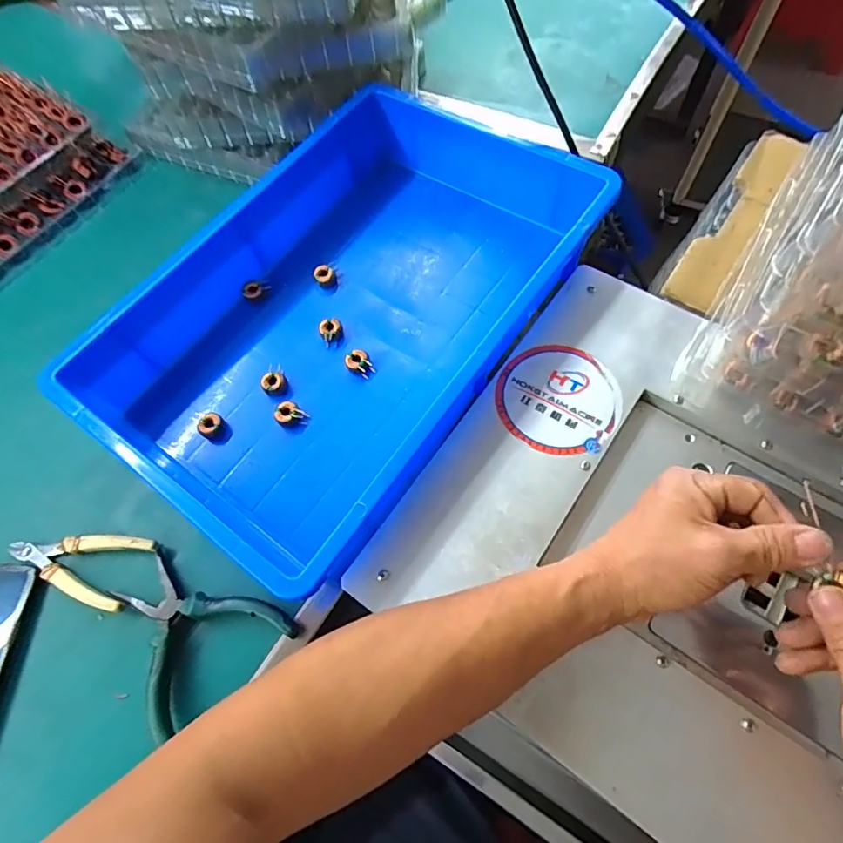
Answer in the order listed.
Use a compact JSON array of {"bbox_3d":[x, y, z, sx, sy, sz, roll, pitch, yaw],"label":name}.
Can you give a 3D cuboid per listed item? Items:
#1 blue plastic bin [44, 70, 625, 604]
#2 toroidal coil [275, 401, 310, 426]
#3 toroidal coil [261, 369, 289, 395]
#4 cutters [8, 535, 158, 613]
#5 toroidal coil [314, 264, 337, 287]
[{"bbox_3d":[-0.062,-0.103,0.462,0.289,0.093,0.437,32,70,18],"label":"blue plastic bin"},{"bbox_3d":[-0.118,-0.006,0.448,0.026,0.012,0.021,29,69,16],"label":"toroidal coil"},{"bbox_3d":[-0.136,-0.036,0.463,0.022,0.010,0.023,-1,63,3],"label":"toroidal coil"},{"bbox_3d":[-0.280,0.109,0.407,0.120,0.016,0.057,16,65,11],"label":"cutters"},{"bbox_3d":[-0.099,-0.150,0.513,0.020,0.018,0.017,-19,64,-6],"label":"toroidal coil"}]

